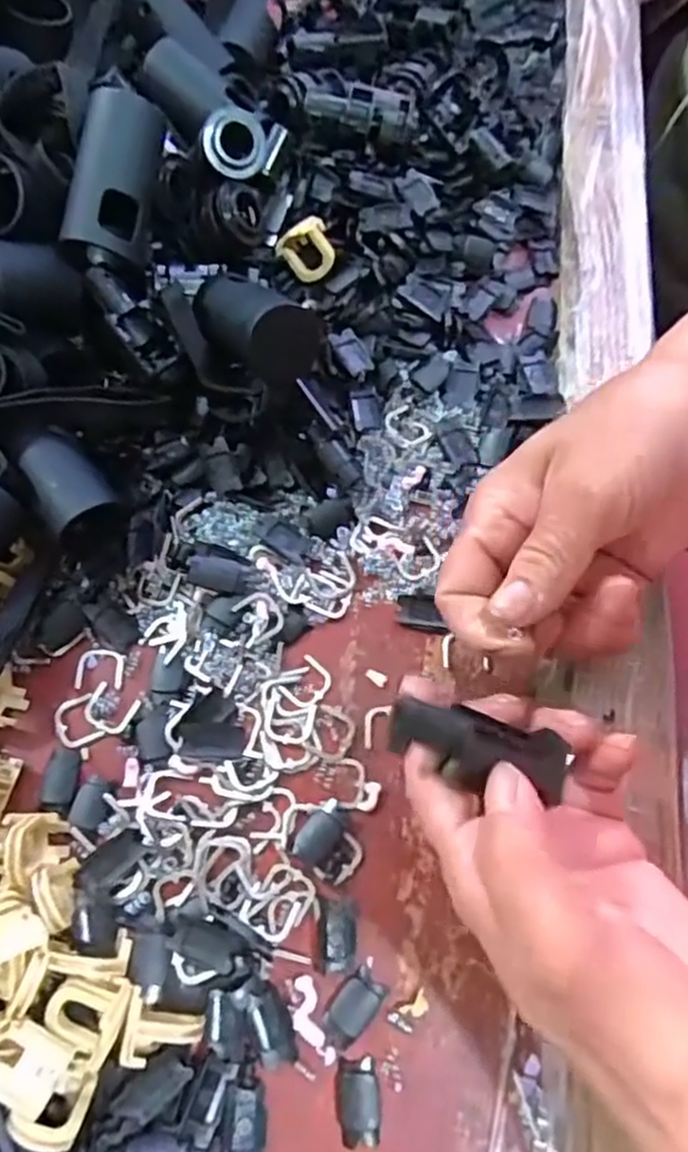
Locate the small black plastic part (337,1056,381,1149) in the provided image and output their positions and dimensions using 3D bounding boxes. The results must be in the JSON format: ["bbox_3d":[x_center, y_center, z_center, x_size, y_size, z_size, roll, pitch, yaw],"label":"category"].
[{"bbox_3d":[0.005,0.171,0.237,0.013,0.004,0.024,-3,69,-2],"label":"small black plastic part"}]

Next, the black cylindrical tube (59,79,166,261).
[{"bbox_3d":[-0.091,-0.158,0.290,0.030,0.028,0.061,11,89,-24],"label":"black cylindrical tube"}]

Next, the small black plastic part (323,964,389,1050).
[{"bbox_3d":[0.004,0.147,0.247,0.013,0.004,0.023,37,73,13],"label":"small black plastic part"}]

